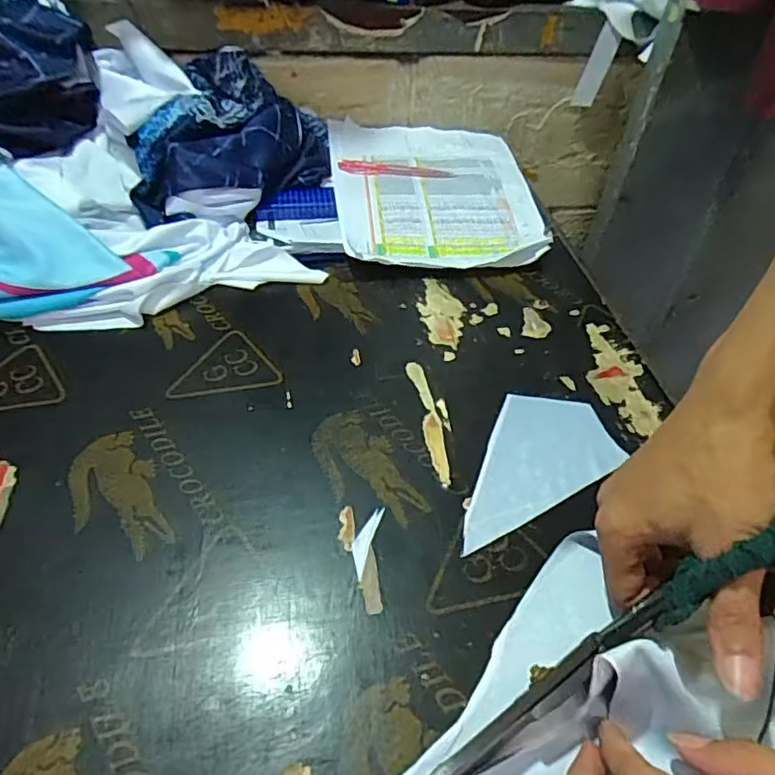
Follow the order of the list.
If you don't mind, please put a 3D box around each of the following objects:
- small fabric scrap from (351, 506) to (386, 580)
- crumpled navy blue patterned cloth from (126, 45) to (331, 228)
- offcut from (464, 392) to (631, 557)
[{"bbox_3d":[-0.015,0.098,0.371,0.012,0.004,0.050,14,47,10],"label":"small fabric scrap"},{"bbox_3d":[-0.168,-0.281,0.623,0.248,0.100,0.145,-27,53,-26],"label":"crumpled navy blue patterned cloth"},{"bbox_3d":[0.117,0.062,0.418,0.090,0.005,0.155,17,47,13],"label":"offcut"}]

